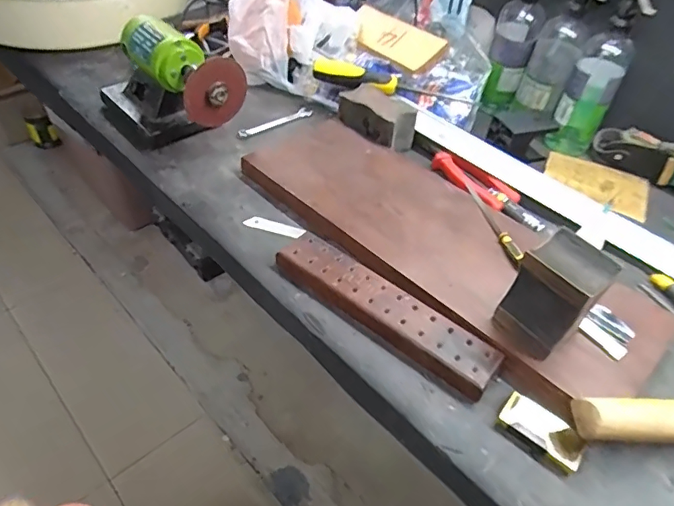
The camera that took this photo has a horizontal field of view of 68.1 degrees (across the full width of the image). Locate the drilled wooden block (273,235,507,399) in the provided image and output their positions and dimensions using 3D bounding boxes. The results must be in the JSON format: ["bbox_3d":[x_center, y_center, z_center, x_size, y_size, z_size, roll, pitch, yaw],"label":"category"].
[{"bbox_3d":[0.044,0.055,0.505,0.247,0.018,0.057,32,50,24],"label":"drilled wooden block"}]

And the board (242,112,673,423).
[{"bbox_3d":[0.118,-0.045,0.592,0.223,0.024,0.523,-30,55,-31],"label":"board"}]

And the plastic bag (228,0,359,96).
[{"bbox_3d":[-0.067,-0.354,0.815,0.208,0.157,0.110,-2,45,-9],"label":"plastic bag"}]

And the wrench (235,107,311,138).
[{"bbox_3d":[-0.094,-0.200,0.761,0.136,0.012,0.024,-28,54,-30],"label":"wrench"}]

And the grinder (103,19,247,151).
[{"bbox_3d":[-0.243,-0.228,0.684,0.230,0.131,0.119,36,51,27],"label":"grinder"}]

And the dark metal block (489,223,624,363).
[{"bbox_3d":[0.196,0.036,0.451,0.067,0.083,0.068,37,52,27],"label":"dark metal block"}]

